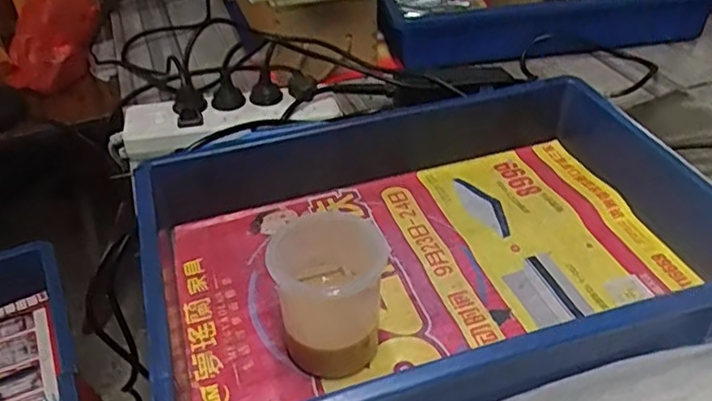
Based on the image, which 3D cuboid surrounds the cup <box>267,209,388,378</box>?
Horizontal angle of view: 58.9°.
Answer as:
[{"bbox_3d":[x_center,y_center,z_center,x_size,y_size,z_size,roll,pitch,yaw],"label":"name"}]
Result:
[{"bbox_3d":[-0.018,0.060,0.428,0.070,0.109,0.068,-7,39,-4],"label":"cup"}]

